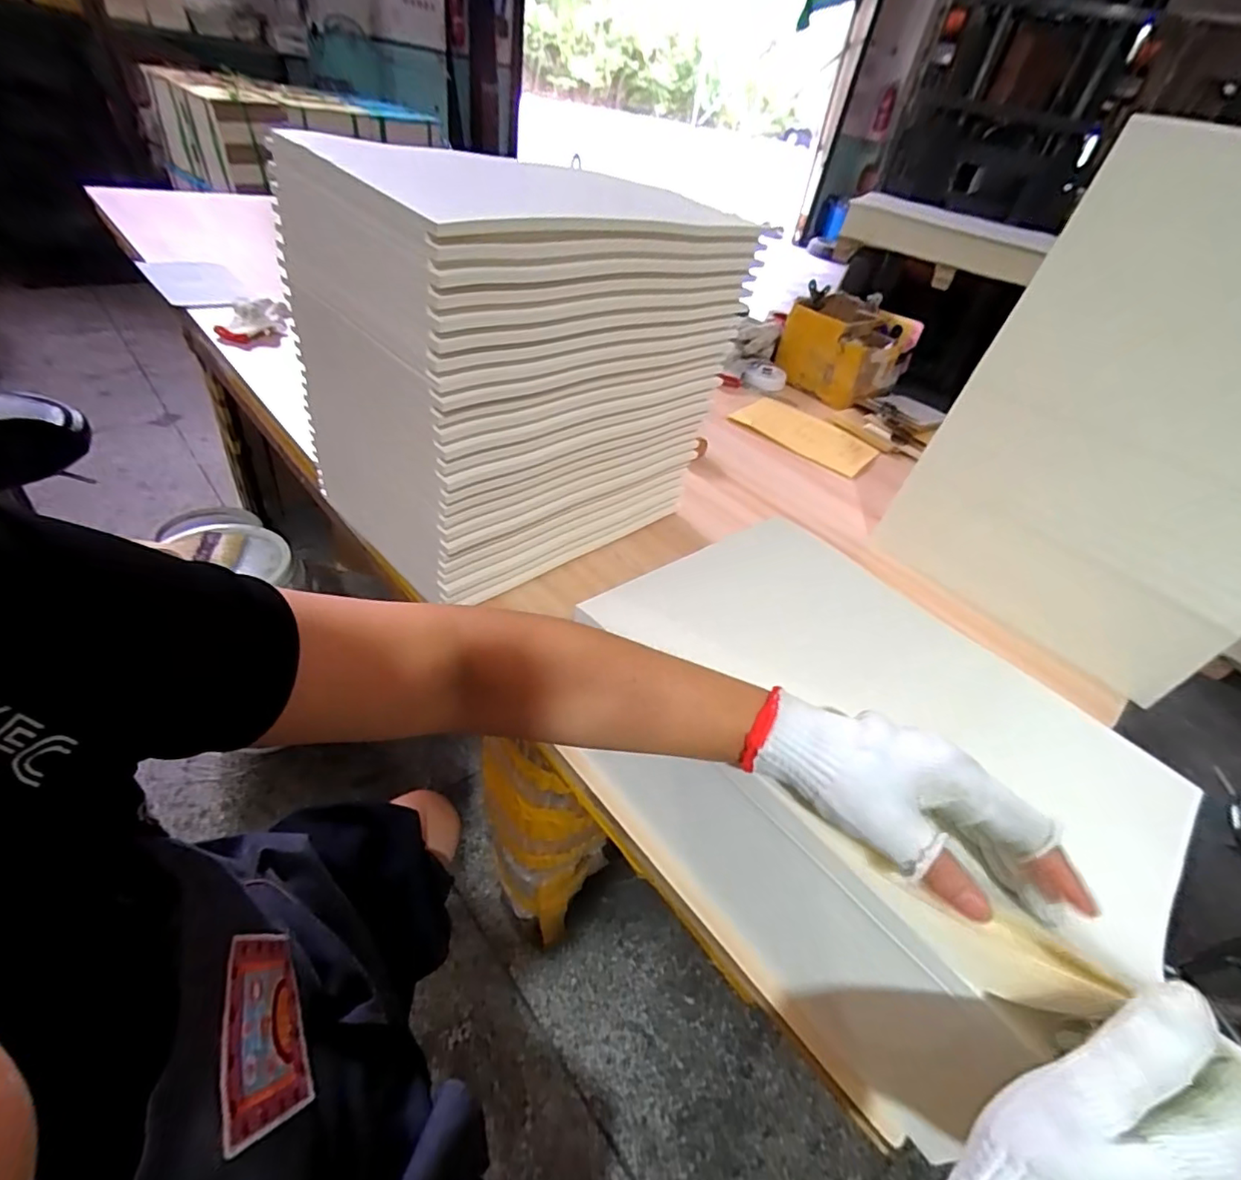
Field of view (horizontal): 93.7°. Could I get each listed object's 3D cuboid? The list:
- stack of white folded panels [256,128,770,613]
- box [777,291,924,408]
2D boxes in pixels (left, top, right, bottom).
[{"bbox_3d":[-0.108,-0.236,0.644,0.386,0.343,0.273,-25,53,-35],"label":"stack of white folded panels"},{"bbox_3d":[0.501,-0.531,1.289,0.241,0.161,0.249,30,44,19],"label":"box"}]

